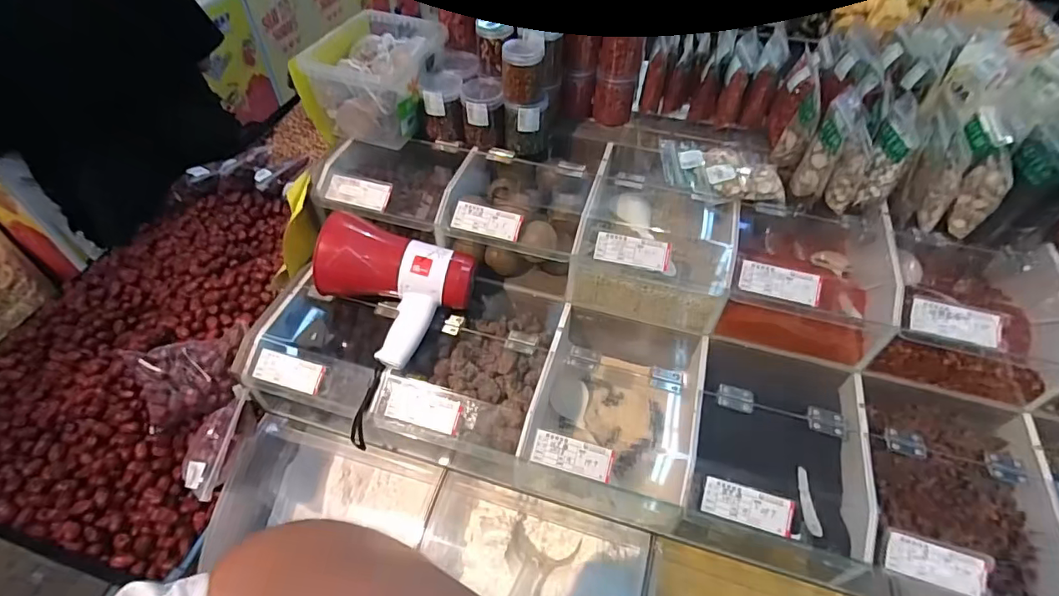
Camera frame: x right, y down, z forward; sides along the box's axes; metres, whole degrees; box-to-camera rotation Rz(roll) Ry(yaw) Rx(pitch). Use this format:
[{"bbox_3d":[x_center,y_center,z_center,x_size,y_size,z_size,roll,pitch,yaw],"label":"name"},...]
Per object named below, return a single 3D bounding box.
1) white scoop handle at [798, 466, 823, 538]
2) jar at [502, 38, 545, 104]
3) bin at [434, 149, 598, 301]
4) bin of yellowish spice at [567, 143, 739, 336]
[{"bbox_3d":[0.338,0.248,0.631,0.016,0.019,0.110,15,24,13],"label":"white scoop handle"},{"bbox_3d":[-0.010,-0.316,0.730,0.055,0.064,0.060,-2,49,-2],"label":"jar"},{"bbox_3d":[-0.012,-0.121,0.788,0.194,0.122,0.176,14,50,12],"label":"bin"},{"bbox_3d":[0.184,-0.090,0.761,0.201,0.119,0.216,13,50,11],"label":"bin of yellowish spice"}]

